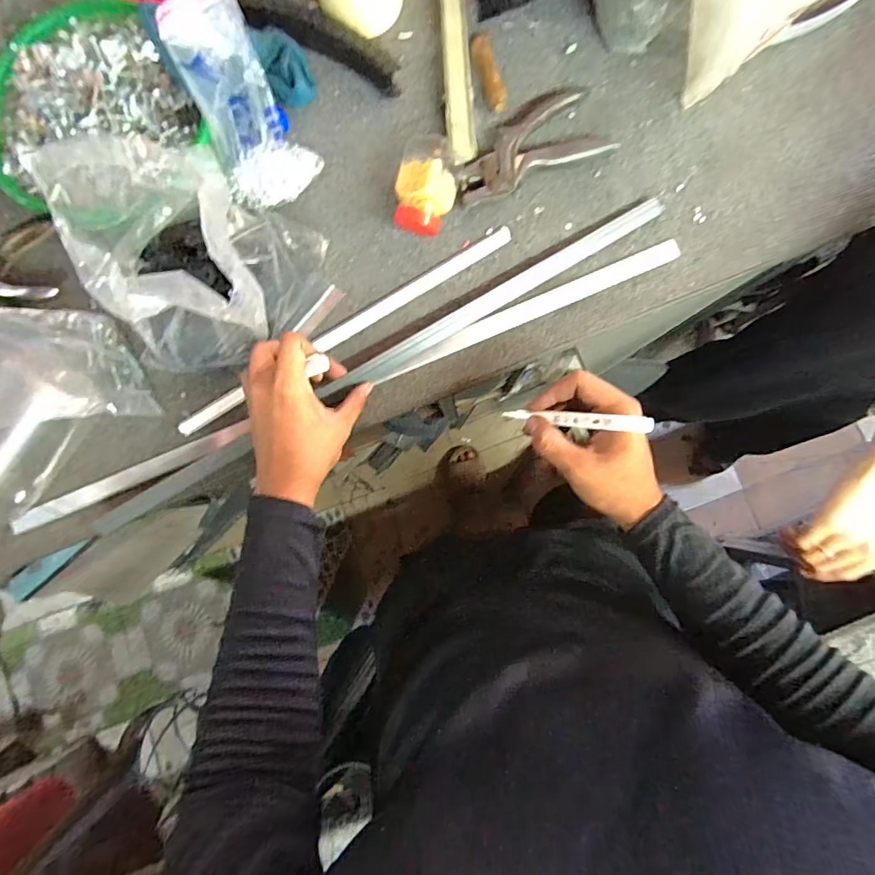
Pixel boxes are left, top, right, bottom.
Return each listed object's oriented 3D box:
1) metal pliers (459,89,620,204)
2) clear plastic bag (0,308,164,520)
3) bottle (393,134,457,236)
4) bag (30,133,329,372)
[{"bbox_3d":[0.092,-0.313,0.489,0.166,0.025,0.092,-25,83,0],"label":"metal pliers"},{"bbox_3d":[-0.415,-0.045,0.449,0.192,0.101,0.163,-33,83,-1],"label":"clear plastic bag"},{"bbox_3d":[-0.011,-0.258,0.481,0.061,0.057,0.092,8,84,4],"label":"bottle"},{"bbox_3d":[-0.204,-0.146,0.405,0.162,0.189,0.137,-7,84,2],"label":"bag"}]

